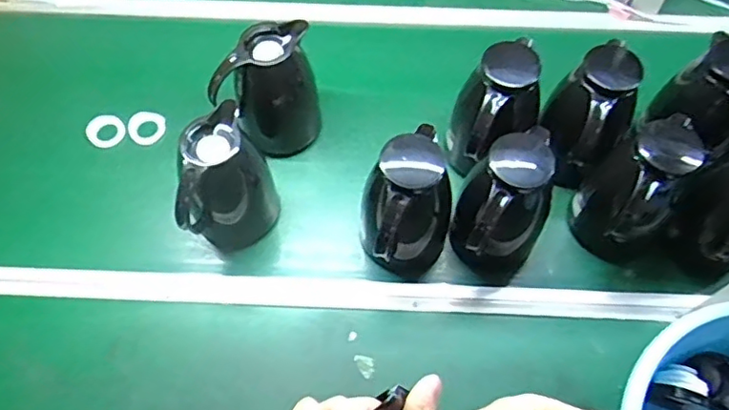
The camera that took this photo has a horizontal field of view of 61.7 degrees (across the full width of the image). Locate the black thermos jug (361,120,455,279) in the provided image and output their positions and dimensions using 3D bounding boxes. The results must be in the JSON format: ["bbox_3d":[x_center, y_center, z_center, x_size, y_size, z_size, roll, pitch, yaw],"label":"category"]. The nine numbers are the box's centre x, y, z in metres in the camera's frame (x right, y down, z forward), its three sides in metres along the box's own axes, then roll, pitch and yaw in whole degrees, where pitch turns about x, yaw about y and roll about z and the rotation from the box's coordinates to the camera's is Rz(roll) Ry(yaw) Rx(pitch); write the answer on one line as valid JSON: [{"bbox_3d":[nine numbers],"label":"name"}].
[{"bbox_3d":[0.058,0.010,0.844,0.118,0.224,0.108,-21,65,-9],"label":"black thermos jug"}]

